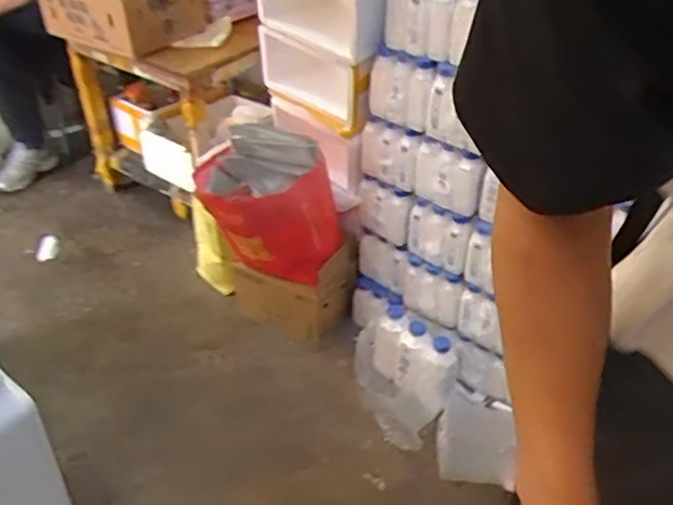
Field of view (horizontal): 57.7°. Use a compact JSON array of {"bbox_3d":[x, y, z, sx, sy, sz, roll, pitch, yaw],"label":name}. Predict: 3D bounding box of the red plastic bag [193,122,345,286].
[{"bbox_3d":[-0.161,-0.117,1.448,0.322,0.366,0.156,4,37,5],"label":"red plastic bag"}]

